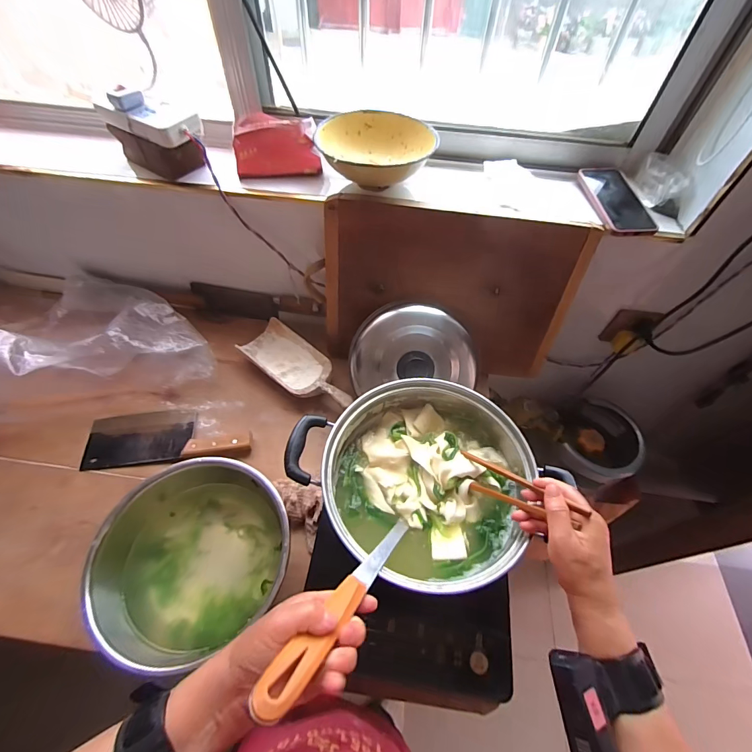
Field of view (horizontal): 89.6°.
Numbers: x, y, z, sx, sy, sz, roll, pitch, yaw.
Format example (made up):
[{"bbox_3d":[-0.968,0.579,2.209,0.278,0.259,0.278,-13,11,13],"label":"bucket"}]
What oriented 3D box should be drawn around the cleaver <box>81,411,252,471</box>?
[{"bbox_3d":[-0.375,0.106,0.684,0.290,0.021,0.104,-3,56,-4],"label":"cleaver"}]

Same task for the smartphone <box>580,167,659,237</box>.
[{"bbox_3d":[0.398,-0.291,0.630,0.090,0.013,0.159,-8,62,-5],"label":"smartphone"}]

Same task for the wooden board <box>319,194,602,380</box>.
[{"bbox_3d":[0.123,-0.138,0.671,0.427,0.288,0.021,7,37,2],"label":"wooden board"}]

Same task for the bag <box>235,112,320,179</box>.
[{"bbox_3d":[-0.166,-0.388,0.643,0.136,0.075,0.062,-3,56,-4],"label":"bag"}]

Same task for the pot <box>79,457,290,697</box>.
[{"bbox_3d":[-0.260,0.239,0.540,0.229,0.100,0.238,1,56,-2],"label":"pot"}]

